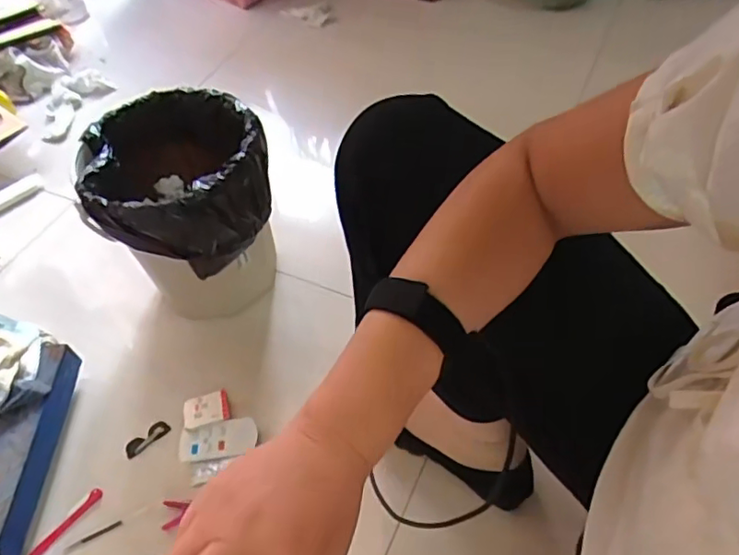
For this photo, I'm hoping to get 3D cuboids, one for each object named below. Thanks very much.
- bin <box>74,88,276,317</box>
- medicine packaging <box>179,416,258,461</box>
[{"bbox_3d":[-0.253,-0.095,0.840,0.225,0.254,0.235,-24,53,-13],"label":"bin"},{"bbox_3d":[-0.201,0.217,0.766,0.105,0.013,0.052,-12,52,-4],"label":"medicine packaging"}]

